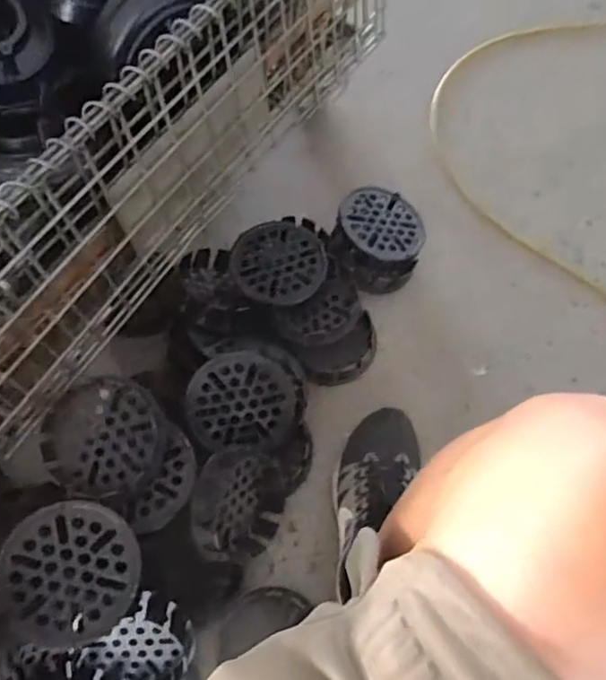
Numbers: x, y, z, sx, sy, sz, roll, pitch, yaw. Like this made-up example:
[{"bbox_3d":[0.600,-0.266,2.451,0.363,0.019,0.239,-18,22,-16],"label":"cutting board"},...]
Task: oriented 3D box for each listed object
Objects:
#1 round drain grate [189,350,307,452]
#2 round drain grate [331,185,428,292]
[{"bbox_3d":[-0.074,0.072,0.781,0.147,0.050,0.120,8,95,-10],"label":"round drain grate"},{"bbox_3d":[0.116,-0.157,0.918,0.144,0.065,0.150,0,68,1],"label":"round drain grate"}]

